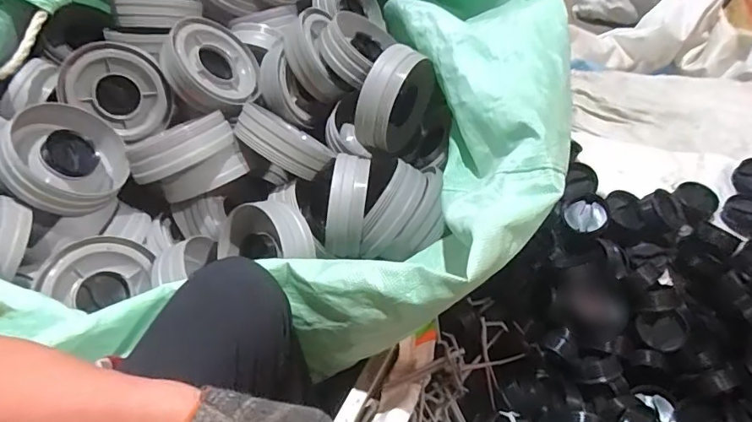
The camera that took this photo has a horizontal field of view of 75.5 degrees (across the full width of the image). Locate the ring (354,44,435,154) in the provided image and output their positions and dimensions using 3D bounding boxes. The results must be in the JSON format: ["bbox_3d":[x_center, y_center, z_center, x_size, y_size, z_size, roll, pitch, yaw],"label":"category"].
[{"bbox_3d":[0.032,-0.175,0.768,0.059,0.165,0.156,30,54,18],"label":"ring"}]

